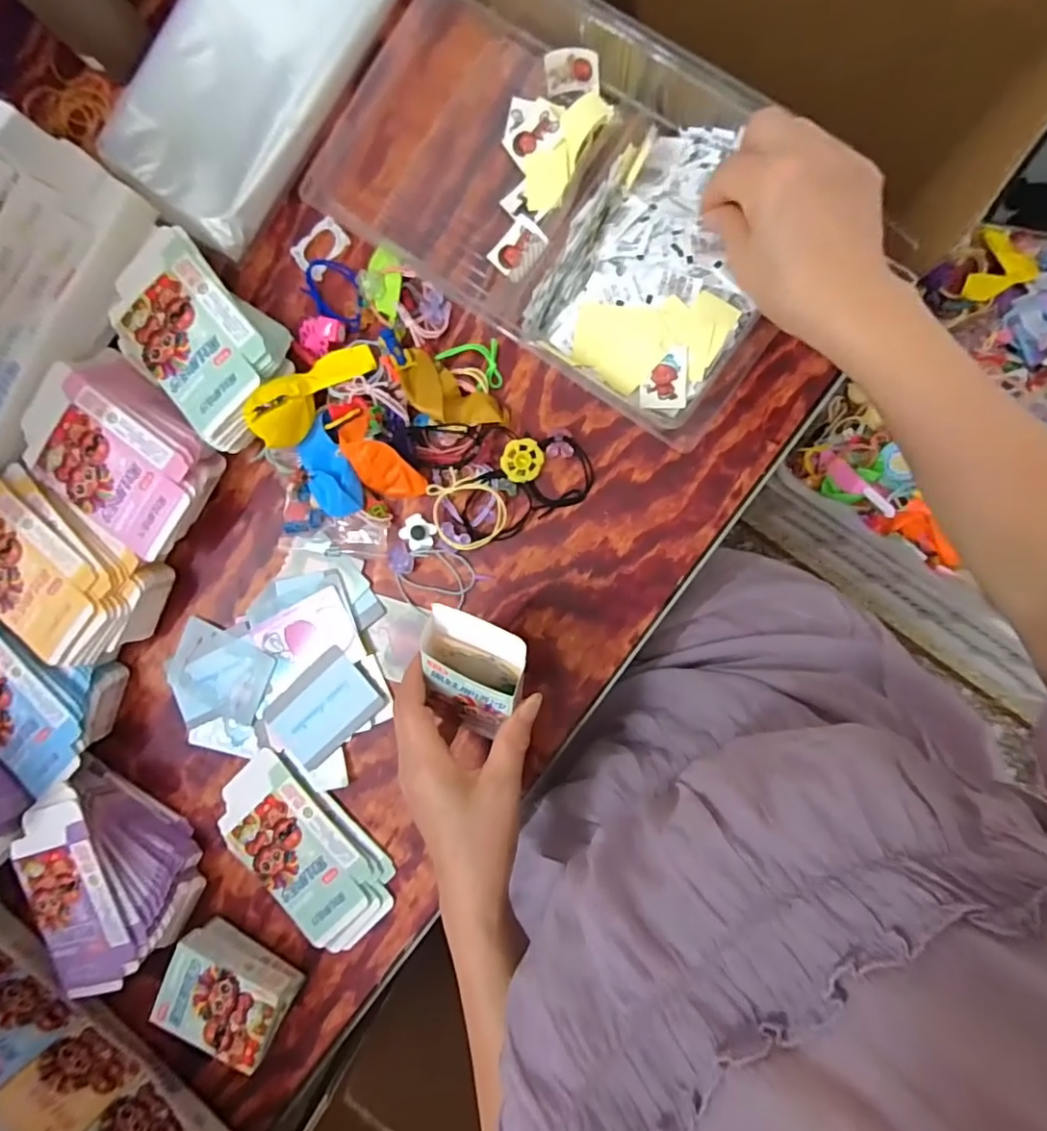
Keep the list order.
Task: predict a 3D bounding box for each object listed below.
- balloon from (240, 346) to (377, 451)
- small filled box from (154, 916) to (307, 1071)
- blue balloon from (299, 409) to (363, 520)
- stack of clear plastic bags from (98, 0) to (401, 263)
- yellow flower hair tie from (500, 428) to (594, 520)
[{"bbox_3d":[-0.162,-0.134,0.439,0.047,0.030,0.104,44,72,5],"label":"balloon"},{"bbox_3d":[-0.232,0.337,0.463,0.095,0.047,0.067,23,94,7],"label":"small filled box"},{"bbox_3d":[-0.150,-0.076,0.444,0.039,0.011,0.076,-15,89,8],"label":"blue balloon"},{"bbox_3d":[-0.212,-0.384,0.450,0.149,0.036,0.250,39,96,5],"label":"stack of clear plastic bags"},{"bbox_3d":[0.020,-0.072,0.434,0.056,0.020,0.061,-33,87,7],"label":"yellow flower hair tie"}]

